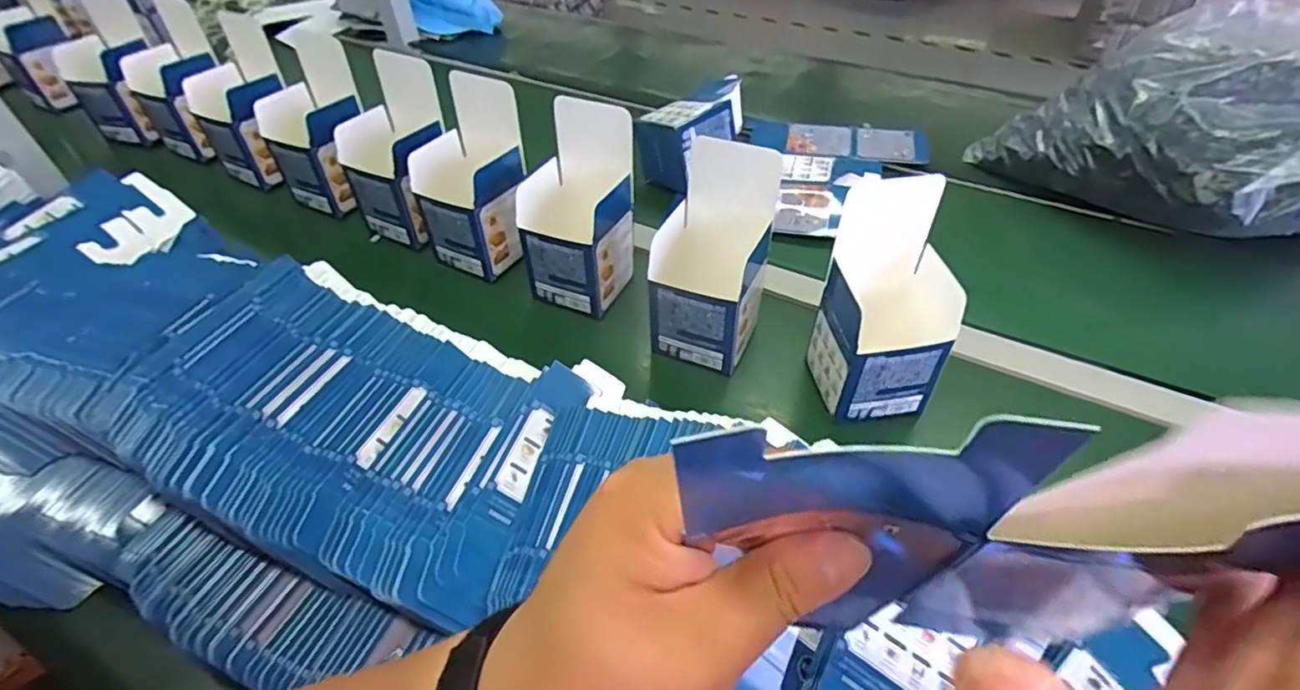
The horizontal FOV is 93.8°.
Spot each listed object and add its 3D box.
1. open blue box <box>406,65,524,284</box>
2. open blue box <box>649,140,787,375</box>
[{"bbox_3d":[-0.189,-0.175,0.639,0.101,0.174,0.121,18,52,20],"label":"open blue box"},{"bbox_3d":[0.059,-0.074,0.544,0.098,0.170,0.122,14,50,17],"label":"open blue box"}]

